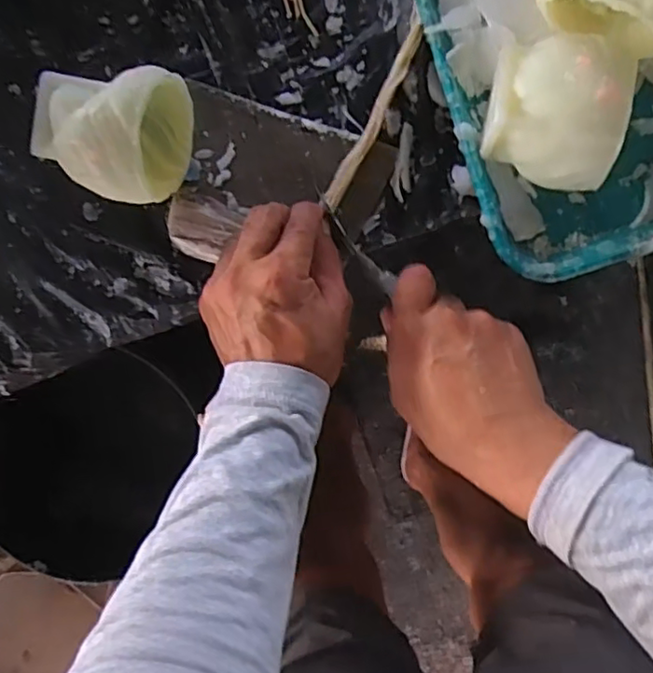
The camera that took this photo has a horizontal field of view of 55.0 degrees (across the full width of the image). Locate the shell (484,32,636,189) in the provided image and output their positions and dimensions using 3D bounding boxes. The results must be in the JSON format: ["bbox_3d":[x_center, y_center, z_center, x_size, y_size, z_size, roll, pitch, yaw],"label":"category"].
[{"bbox_3d":[0.134,-0.132,0.363,0.073,0.048,0.086,5,100,-1],"label":"shell"}]

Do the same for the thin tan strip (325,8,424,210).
[{"bbox_3d":[0.031,-0.141,0.399,0.011,0.009,0.126,26,104,-5],"label":"thin tan strip"}]

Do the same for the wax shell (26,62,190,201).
[{"bbox_3d":[-0.129,-0.124,0.381,0.085,0.074,0.074,11,100,-2],"label":"wax shell"}]

